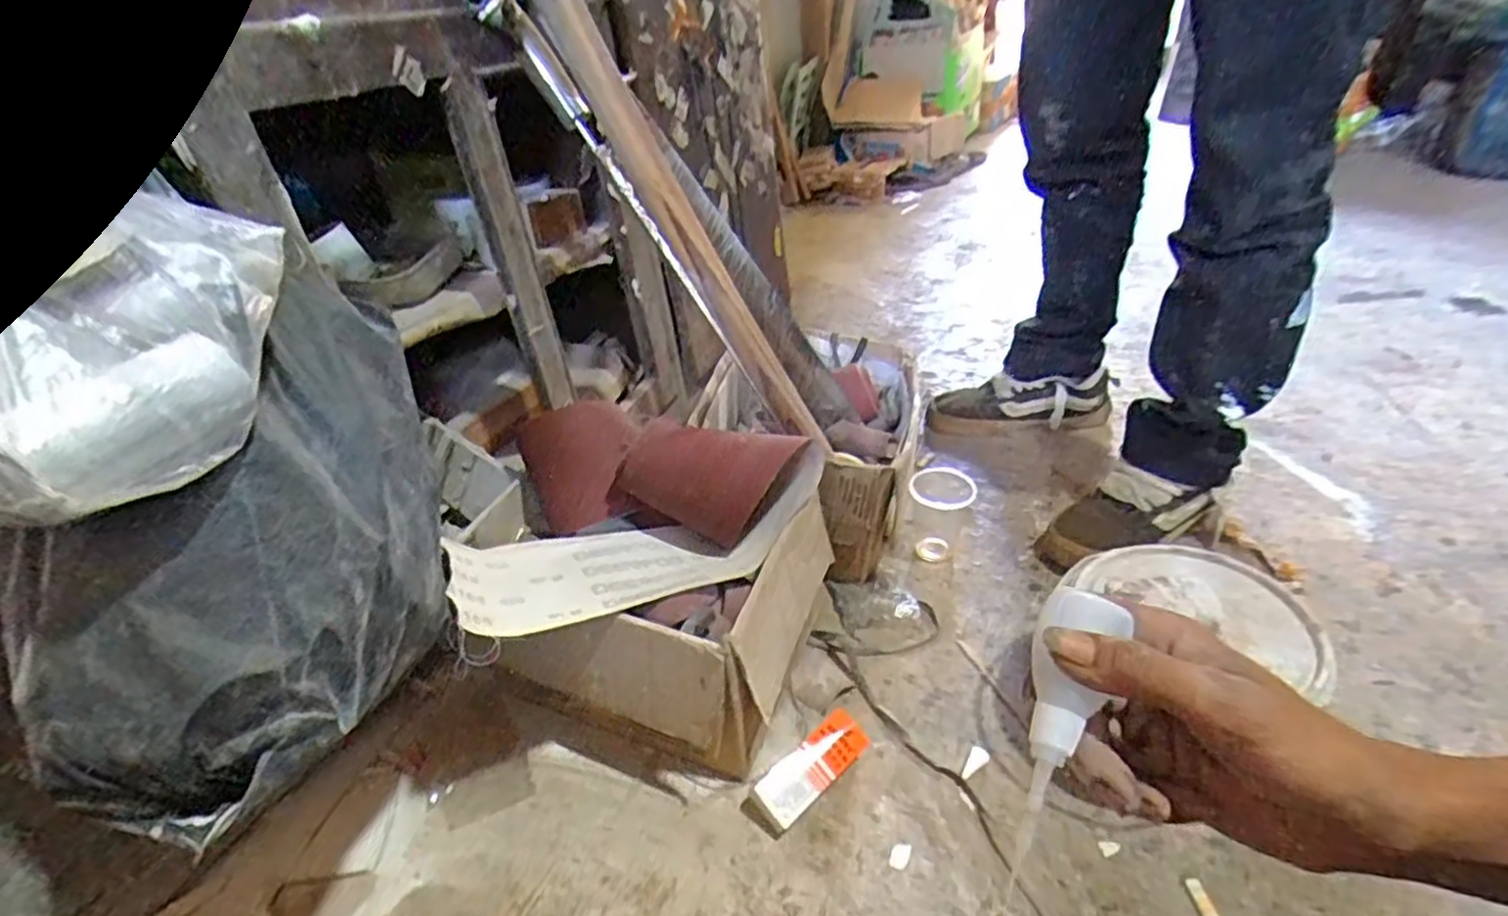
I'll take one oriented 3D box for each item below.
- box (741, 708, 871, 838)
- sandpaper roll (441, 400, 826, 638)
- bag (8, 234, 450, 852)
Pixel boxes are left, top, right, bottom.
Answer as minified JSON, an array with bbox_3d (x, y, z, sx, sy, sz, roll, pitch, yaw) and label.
[{"bbox_3d":[0.047,0.263,0.588,0.113,0.031,0.044,-28,41,-33],"label":"box"},{"bbox_3d":[-0.121,0.035,0.624,0.297,0.107,0.233,-23,37,-26],"label":"sandpaper roll"},{"bbox_3d":[-0.251,0.043,0.371,0.105,0.177,0.230,1,33,9],"label":"bag"}]

